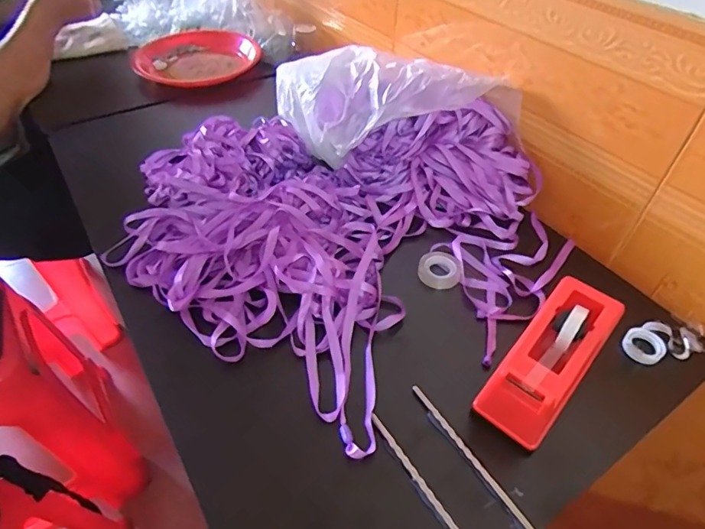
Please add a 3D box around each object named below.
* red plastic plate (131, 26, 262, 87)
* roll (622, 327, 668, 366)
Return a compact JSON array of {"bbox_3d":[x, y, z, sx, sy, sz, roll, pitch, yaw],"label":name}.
[{"bbox_3d":[-0.317,-0.410,0.928,0.226,0.049,0.244,-29,50,-21],"label":"red plastic plate"},{"bbox_3d":[0.291,0.081,0.469,0.032,0.014,0.036,-30,54,-28],"label":"roll"}]

